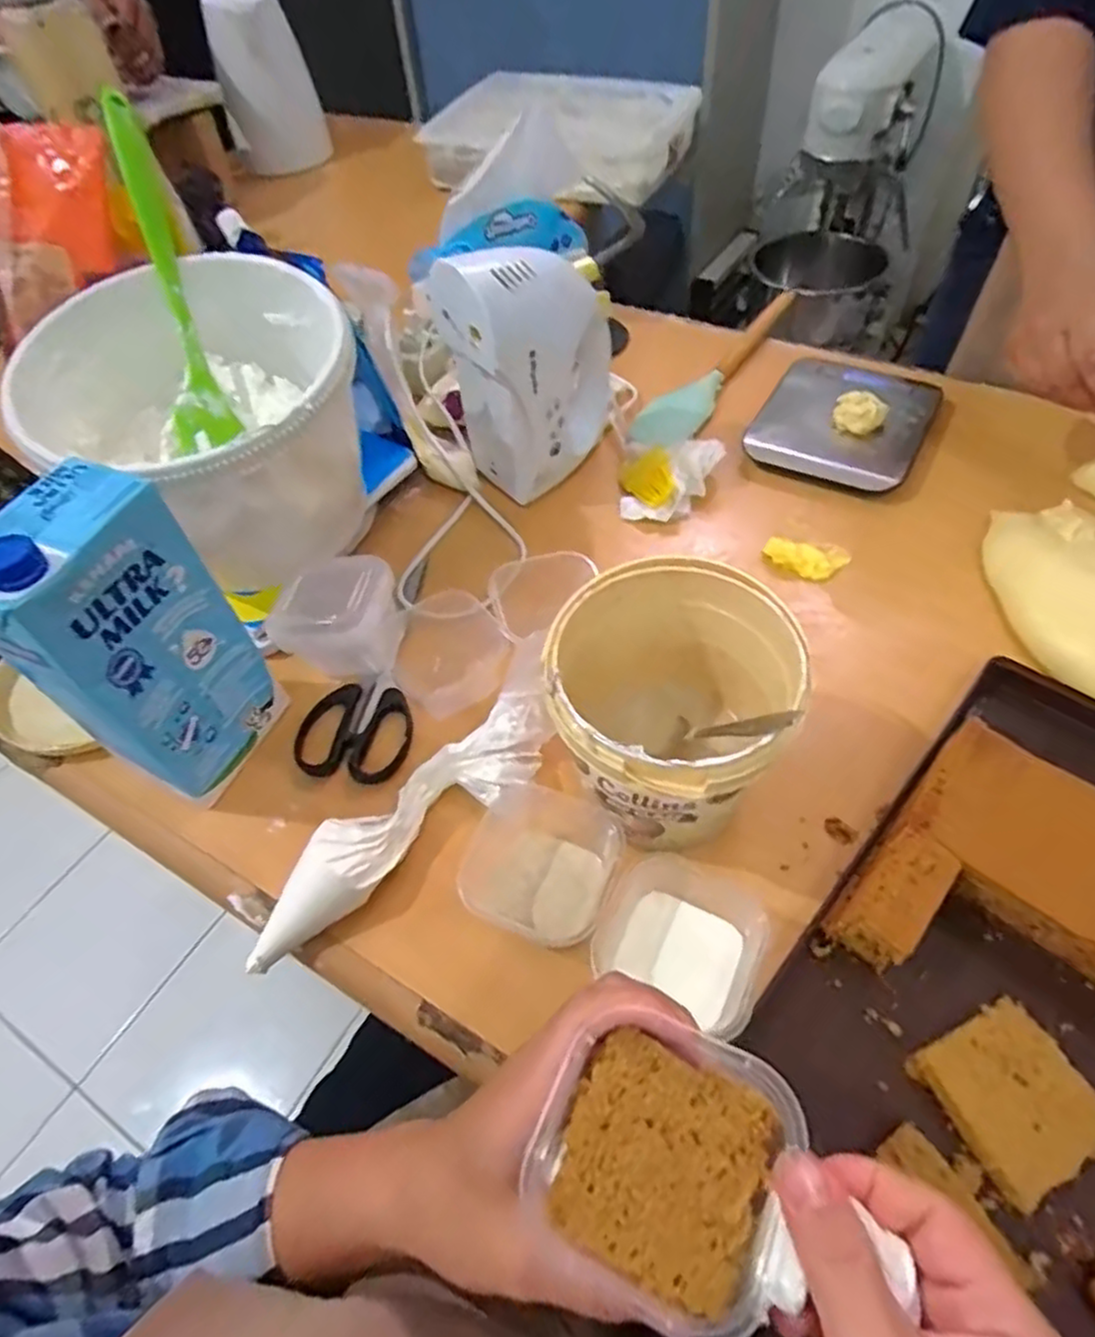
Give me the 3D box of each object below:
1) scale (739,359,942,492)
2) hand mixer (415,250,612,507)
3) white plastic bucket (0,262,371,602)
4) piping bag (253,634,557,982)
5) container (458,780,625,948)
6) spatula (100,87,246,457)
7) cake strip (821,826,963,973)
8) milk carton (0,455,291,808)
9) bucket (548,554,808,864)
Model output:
[{"bbox_3d":[0.268,-0.227,0.632,0.138,0.018,0.174,23,58,21],"label":"scale"},{"bbox_3d":[-0.016,-0.243,0.563,0.096,0.183,0.128,26,59,23],"label":"hand mixer"},{"bbox_3d":[-0.218,-0.162,0.493,0.199,0.159,0.175,31,61,25],"label":"white plastic bucket"},{"bbox_3d":[-0.077,0.082,0.420,0.052,0.036,0.238,36,63,28],"label":"piping bag"},{"bbox_3d":[-0.001,0.108,0.402,0.083,0.043,0.086,18,56,18],"label":"container"},{"bbox_3d":[-0.263,-0.269,0.475,0.041,0.038,0.239,-14,94,-5],"label":"spatula"},{"bbox_3d":[0.180,0.118,0.364,0.039,0.036,0.065,34,62,27],"label":"cake strip"},{"bbox_3d":[-0.231,-0.007,0.395,0.056,0.193,0.100,14,55,15],"label":"milk carton"},{"bbox_3d":[0.068,0.020,0.391,0.125,0.110,0.138,-5,52,2],"label":"bucket"}]

